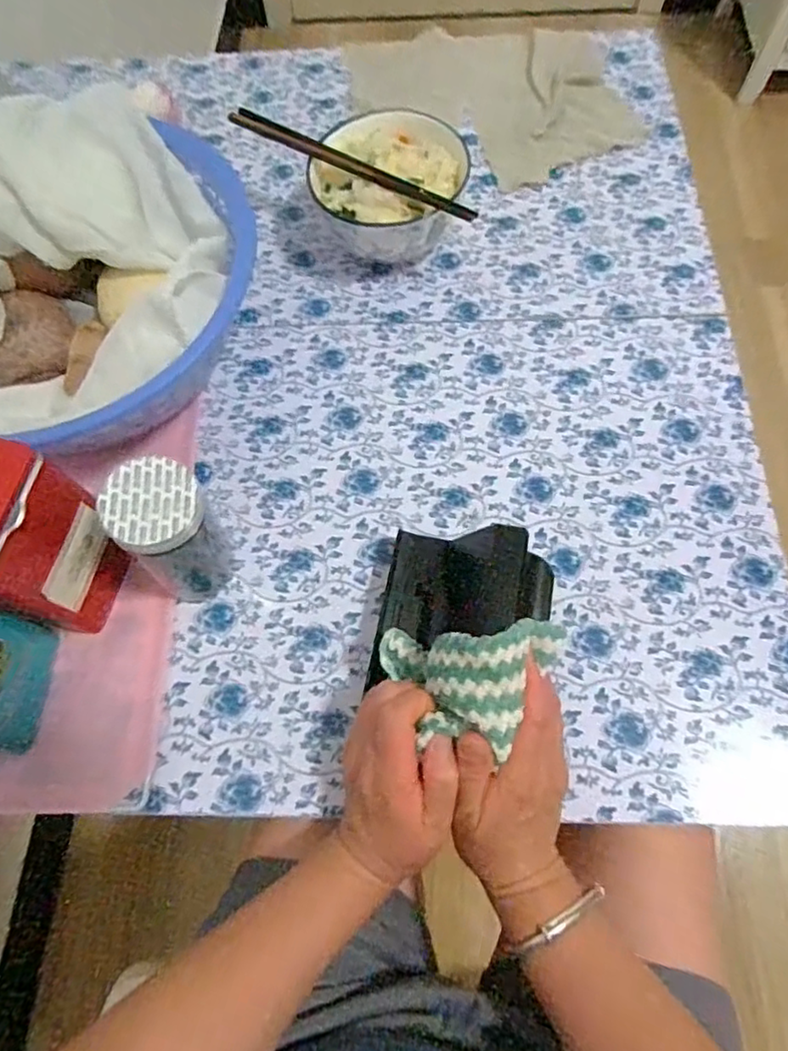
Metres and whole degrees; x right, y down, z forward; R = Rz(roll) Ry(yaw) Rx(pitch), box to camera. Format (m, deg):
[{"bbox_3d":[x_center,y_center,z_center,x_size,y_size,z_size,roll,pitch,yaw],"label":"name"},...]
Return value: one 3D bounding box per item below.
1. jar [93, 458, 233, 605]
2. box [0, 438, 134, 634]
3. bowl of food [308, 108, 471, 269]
[{"bbox_3d":[-0.142,0.008,0.398,0.062,0.119,0.059,-1,69,1],"label":"jar"},{"bbox_3d":[-0.235,0.009,0.382,0.070,0.135,0.079,16,70,8],"label":"box"},{"bbox_3d":[-0.003,-0.297,0.541,0.132,0.077,0.137,-1,68,2],"label":"bowl of food"}]

